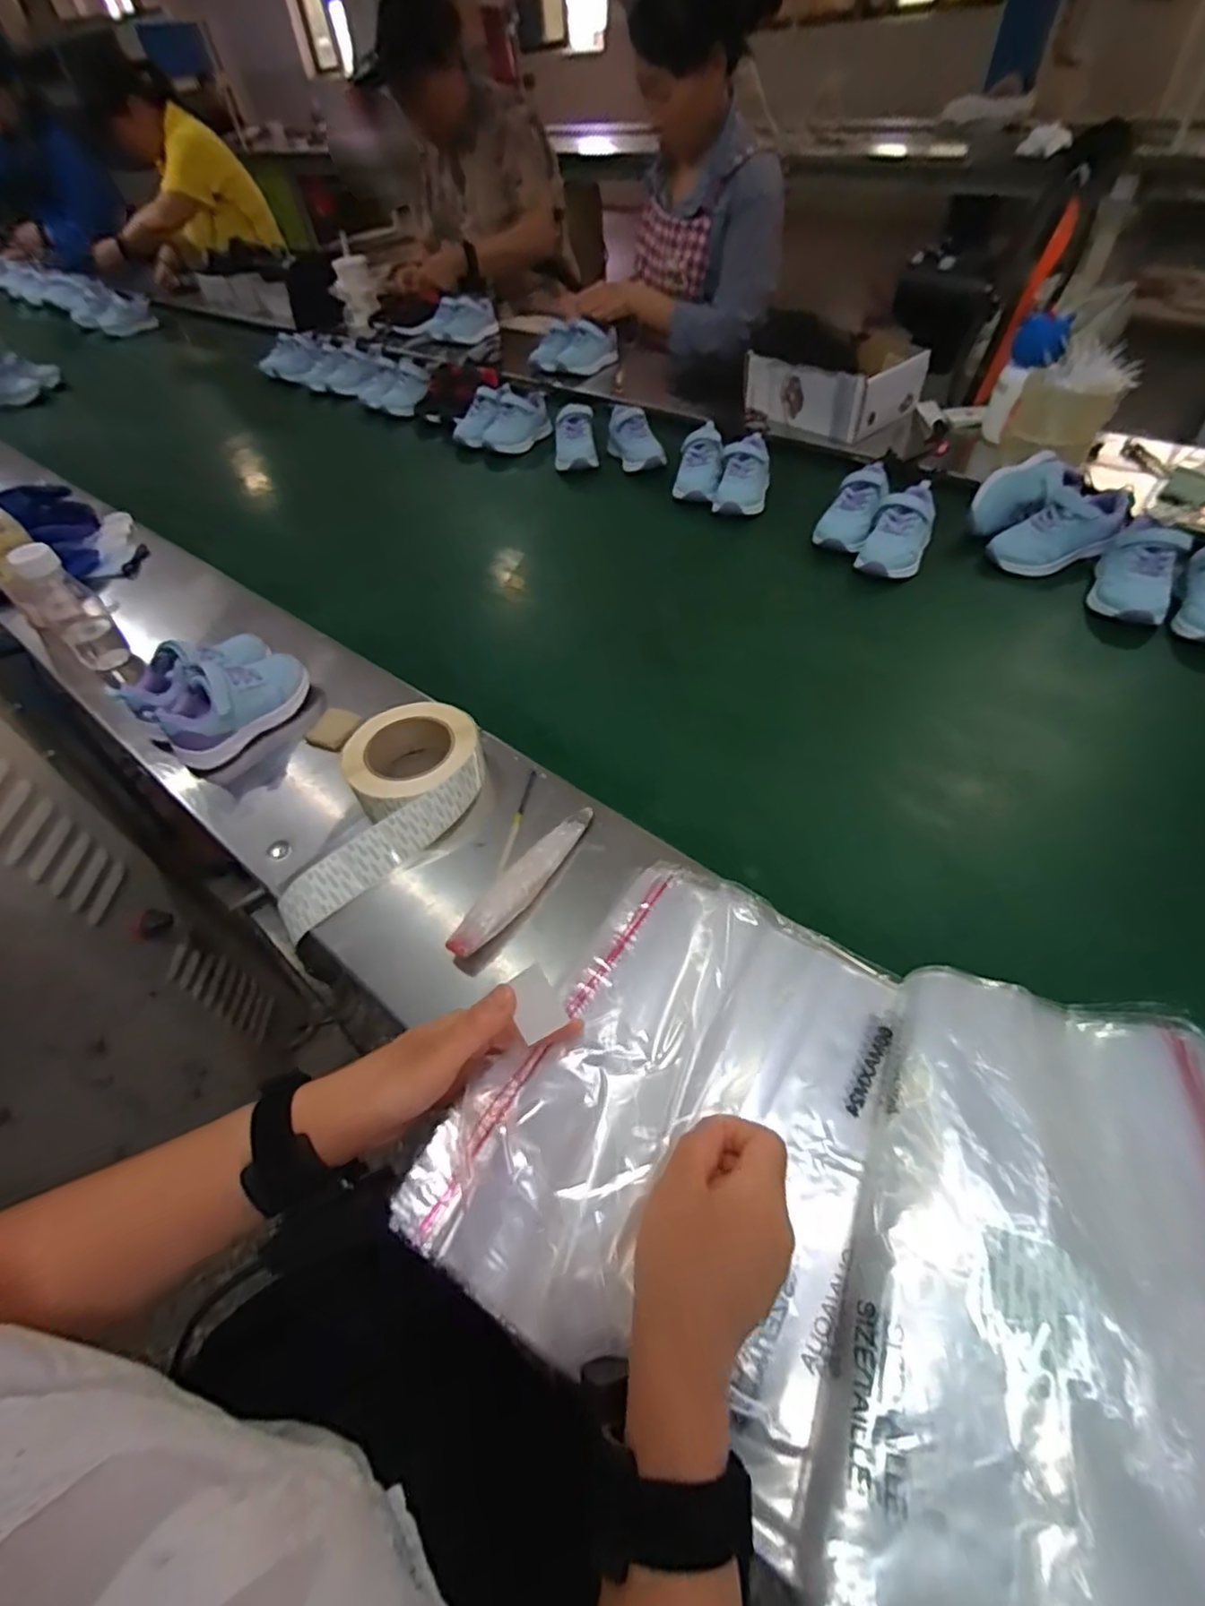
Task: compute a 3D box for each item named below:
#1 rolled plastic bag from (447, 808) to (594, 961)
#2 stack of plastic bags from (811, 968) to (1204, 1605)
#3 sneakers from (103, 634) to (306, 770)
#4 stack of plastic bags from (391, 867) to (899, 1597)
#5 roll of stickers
[{"bbox_3d":[-0.061,0.058,0.511,0.030,0.020,0.160,26,56,25],"label":"rolled plastic bag"},{"bbox_3d":[0.238,0.250,0.303,0.224,0.047,0.340,14,52,17],"label":"stack of plastic bags"},{"bbox_3d":[-0.400,-0.120,0.660,0.121,0.067,0.150,29,57,26],"label":"sneakers"},{"bbox_3d":[0.056,0.178,0.379,0.222,0.040,0.285,22,55,22],"label":"stack of plastic bags"},{"bbox_3d":[-0.185,0.005,0.552,0.124,0.050,0.233,8,51,12],"label":"roll of stickers"}]

